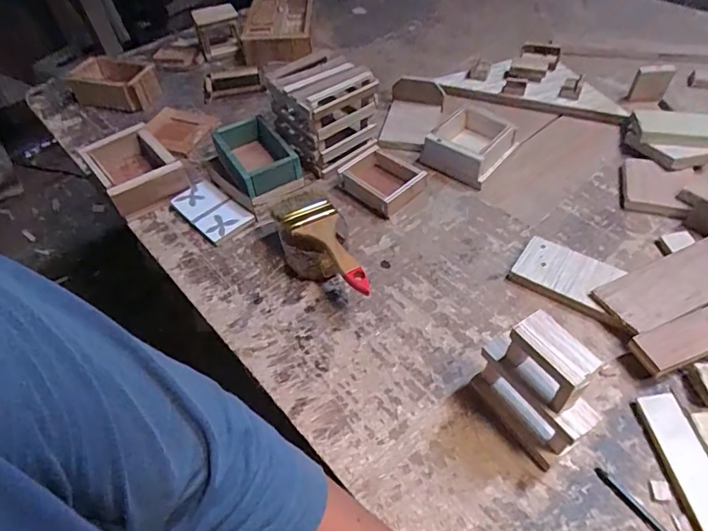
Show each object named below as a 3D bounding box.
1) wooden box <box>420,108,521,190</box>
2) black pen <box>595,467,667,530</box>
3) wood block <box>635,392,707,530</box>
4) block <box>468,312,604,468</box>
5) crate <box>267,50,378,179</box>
[{"bbox_3d":[0.182,-0.191,0.753,0.109,0.051,0.118,31,61,27],"label":"wooden box"},{"bbox_3d":[0.268,0.230,0.430,0.012,0.006,0.114,-30,55,-17],"label":"black pen"},{"bbox_3d":[0.316,0.186,0.458,0.039,0.015,0.127,-8,51,-1],"label":"wood block"},{"bbox_3d":[0.170,0.114,0.447,0.048,0.143,0.105,-29,54,-16],"label":"block"},{"bbox_3d":[-0.046,-0.248,0.776,0.130,0.123,0.135,-33,56,-19],"label":"crate"}]

